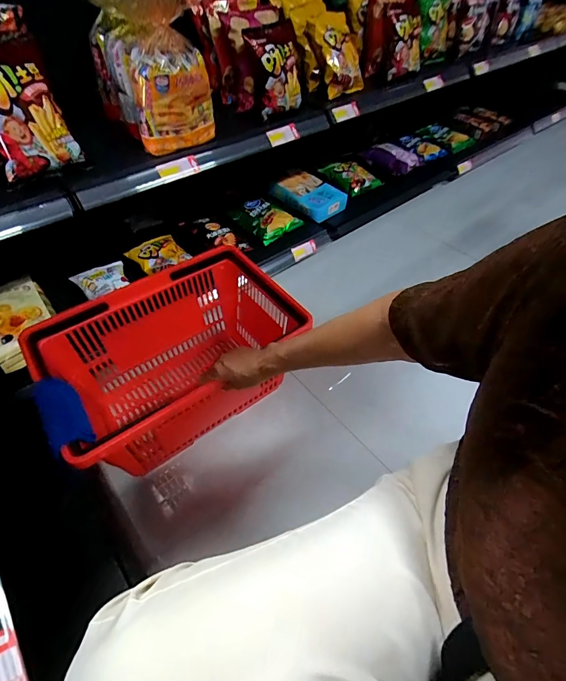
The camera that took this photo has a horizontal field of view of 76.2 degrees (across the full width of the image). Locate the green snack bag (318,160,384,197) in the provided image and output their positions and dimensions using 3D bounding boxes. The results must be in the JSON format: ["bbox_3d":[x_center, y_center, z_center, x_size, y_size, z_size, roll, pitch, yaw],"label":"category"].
[{"bbox_3d":[0.239,-0.589,1.331,0.142,0.079,0.204,-34,59,-26],"label":"green snack bag"}]

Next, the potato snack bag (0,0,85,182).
[{"bbox_3d":[-0.521,-0.481,0.665,0.191,0.096,0.317,-32,95,-25],"label":"potato snack bag"}]

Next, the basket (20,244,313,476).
[{"bbox_3d":[-0.219,0.053,0.792,0.473,0.262,0.323,-28,56,-22],"label":"basket"}]

